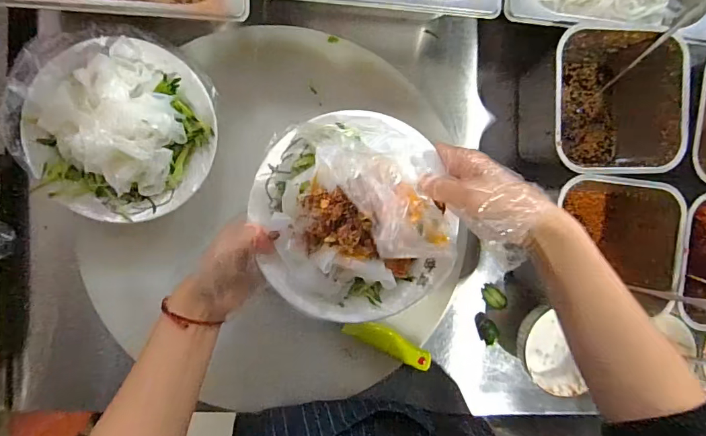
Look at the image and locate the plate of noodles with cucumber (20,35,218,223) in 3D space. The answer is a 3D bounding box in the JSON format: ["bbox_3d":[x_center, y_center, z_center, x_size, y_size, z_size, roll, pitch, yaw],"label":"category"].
[{"bbox_3d":[-0.242,-0.093,0.443,0.188,0.065,0.178,0,92,-7],"label":"plate of noodles with cucumber"}]

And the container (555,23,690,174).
[{"bbox_3d":[0.287,-0.137,0.525,0.158,0.107,0.166,0,92,-7],"label":"container"}]

